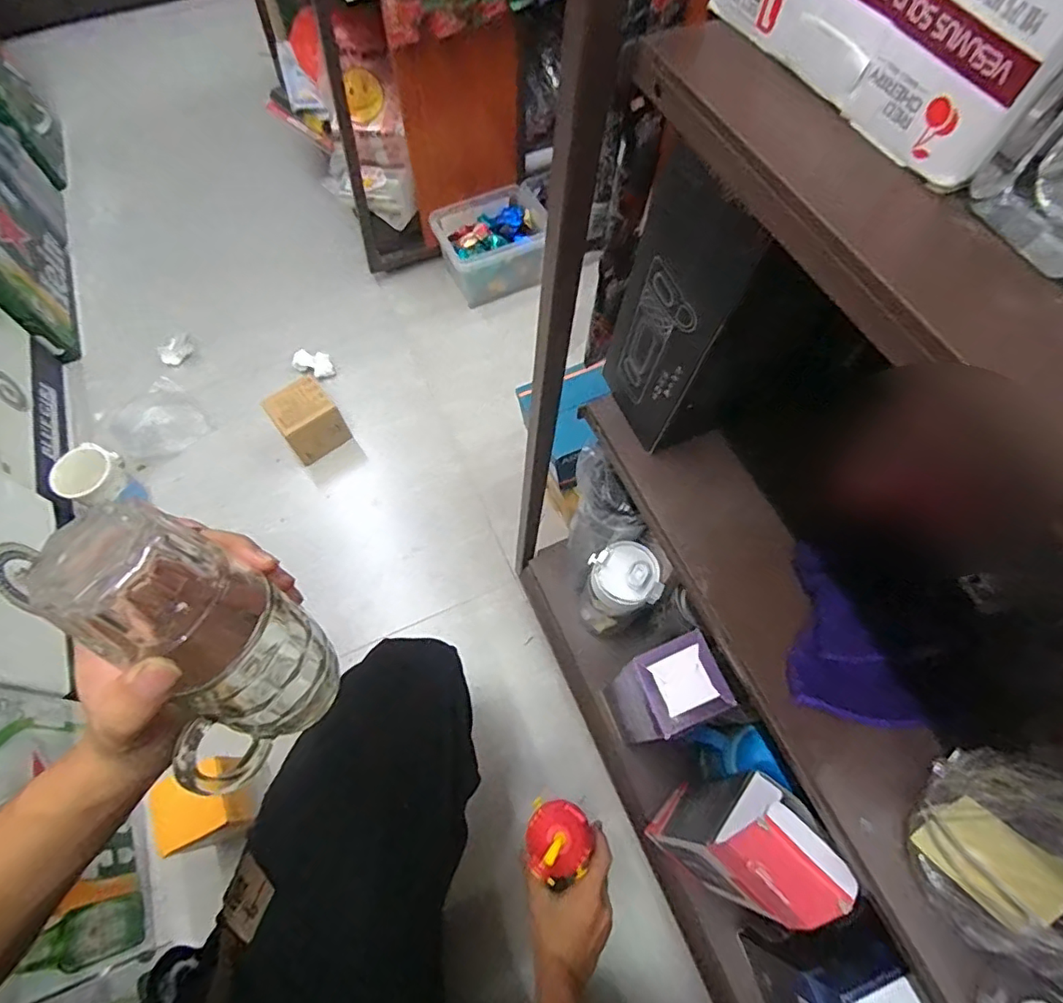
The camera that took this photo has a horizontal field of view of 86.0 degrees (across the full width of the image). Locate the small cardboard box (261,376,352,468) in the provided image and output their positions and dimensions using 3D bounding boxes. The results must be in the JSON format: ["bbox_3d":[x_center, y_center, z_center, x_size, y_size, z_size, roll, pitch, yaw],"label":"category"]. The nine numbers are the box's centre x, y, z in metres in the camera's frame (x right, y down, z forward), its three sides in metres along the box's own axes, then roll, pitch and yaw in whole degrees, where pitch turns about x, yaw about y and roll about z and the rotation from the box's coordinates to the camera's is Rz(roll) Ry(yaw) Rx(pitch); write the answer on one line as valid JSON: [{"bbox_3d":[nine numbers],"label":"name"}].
[{"bbox_3d":[-0.404,-0.146,1.031,0.100,0.111,0.112,-37,69,-15],"label":"small cardboard box"}]

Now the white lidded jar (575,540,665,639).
[{"bbox_3d":[0.099,0.111,0.680,0.071,0.182,0.066,0,65,1],"label":"white lidded jar"}]

